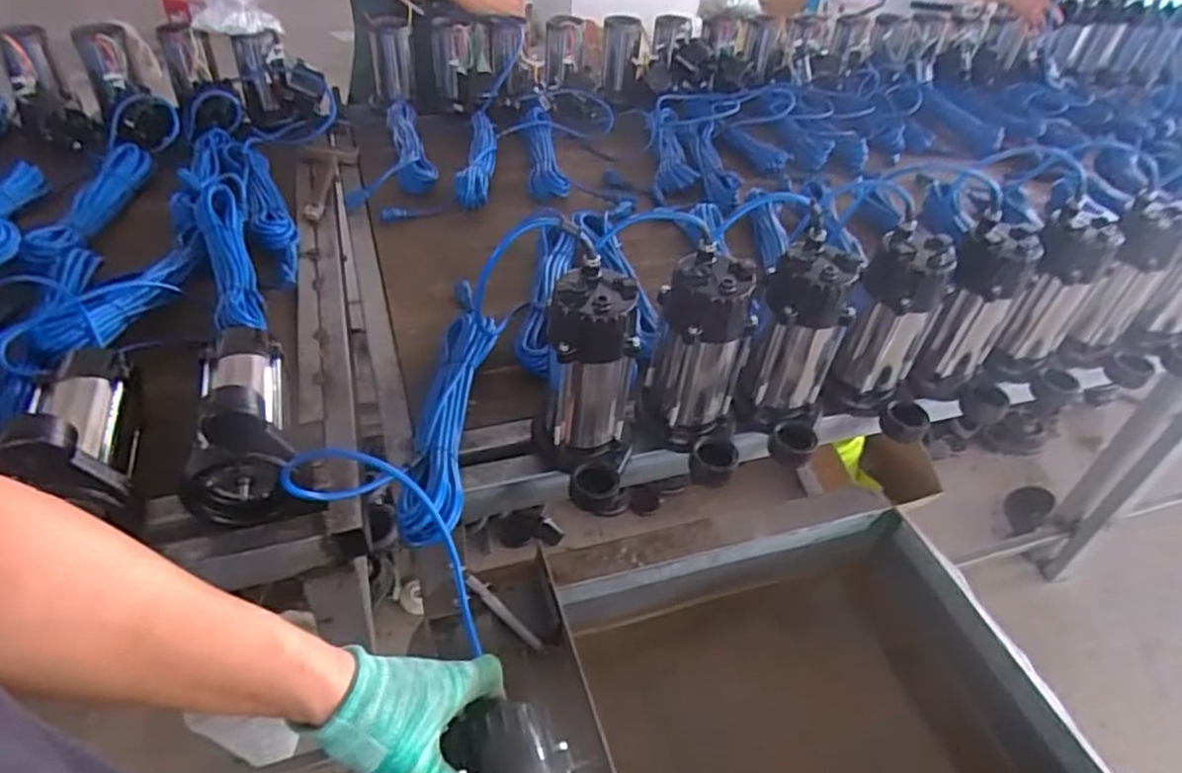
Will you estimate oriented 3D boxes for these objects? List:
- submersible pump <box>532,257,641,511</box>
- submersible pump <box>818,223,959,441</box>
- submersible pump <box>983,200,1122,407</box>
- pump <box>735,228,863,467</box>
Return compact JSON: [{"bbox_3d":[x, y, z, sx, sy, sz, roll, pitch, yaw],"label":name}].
[{"bbox_3d":[-0.007,0.004,0.748,0.114,0.227,0.140,2,42,-5],"label":"submersible pump"},{"bbox_3d":[0.393,-0.063,0.868,0.132,0.229,0.136,26,45,21],"label":"submersible pump"},{"bbox_3d":[0.619,-0.100,0.927,0.110,0.250,0.105,16,43,12],"label":"submersible pump"},{"bbox_3d":[0.241,-0.038,0.811,0.109,0.223,0.126,20,43,15],"label":"pump"}]

